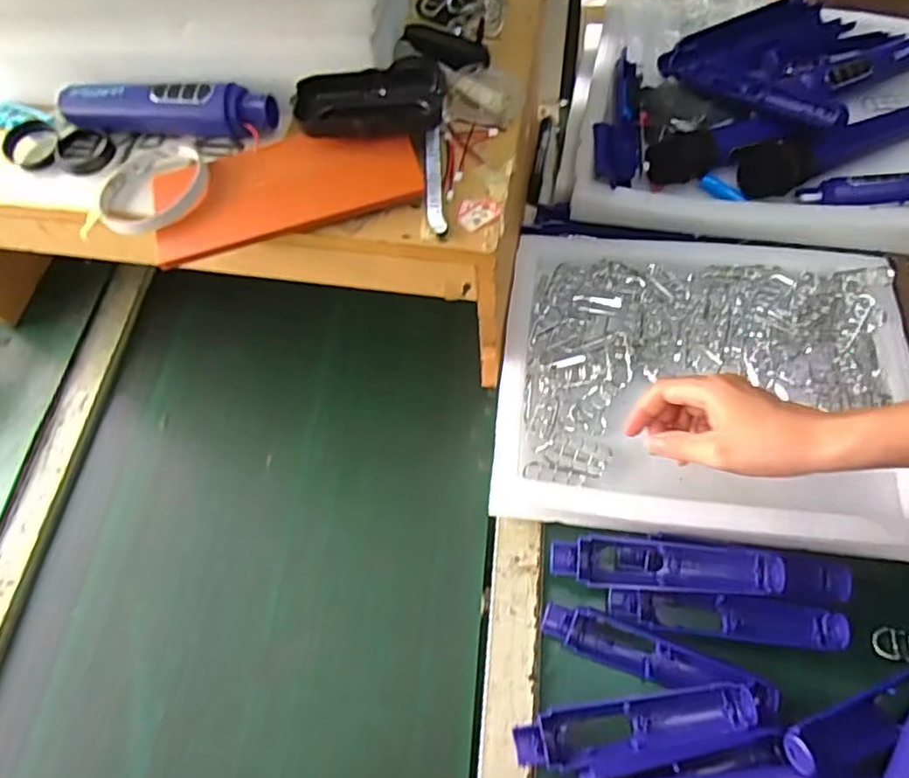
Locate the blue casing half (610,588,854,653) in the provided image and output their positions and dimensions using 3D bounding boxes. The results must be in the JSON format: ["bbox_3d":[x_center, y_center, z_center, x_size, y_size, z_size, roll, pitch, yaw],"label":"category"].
[{"bbox_3d":[0.212,0.178,0.498,0.178,0.021,0.035,5,63,7],"label":"blue casing half"}]

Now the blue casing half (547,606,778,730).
[{"bbox_3d":[0.154,0.207,0.484,0.174,0.023,0.032,18,65,13],"label":"blue casing half"}]

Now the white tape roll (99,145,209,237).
[{"bbox_3d":[-0.224,-0.149,0.470,0.082,0.014,0.084,-2,62,3],"label":"white tape roll"}]

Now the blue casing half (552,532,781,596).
[{"bbox_3d":[0.166,0.140,0.505,0.174,0.026,0.037,2,63,5],"label":"blue casing half"}]

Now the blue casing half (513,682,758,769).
[{"bbox_3d":[0.132,0.247,0.465,0.174,0.021,0.036,-9,62,-1],"label":"blue casing half"}]

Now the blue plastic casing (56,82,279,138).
[{"bbox_3d":[-0.225,-0.225,0.497,0.177,0.033,0.039,7,63,8],"label":"blue plastic casing"}]

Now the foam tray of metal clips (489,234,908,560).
[{"bbox_3d":[0.220,-0.009,0.567,0.347,0.037,0.290,5,63,7],"label":"foam tray of metal clips"}]

